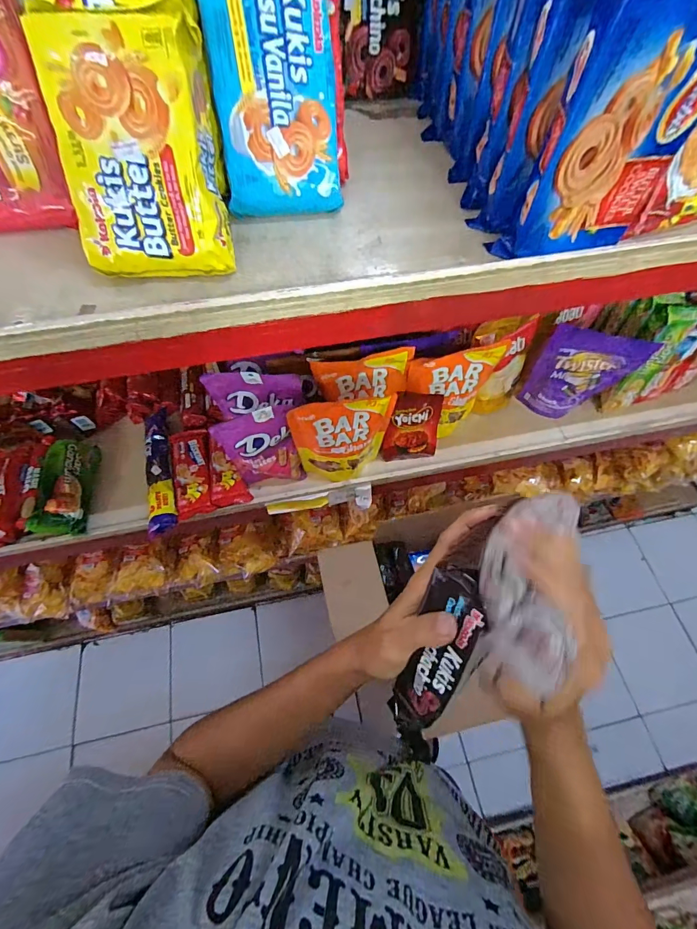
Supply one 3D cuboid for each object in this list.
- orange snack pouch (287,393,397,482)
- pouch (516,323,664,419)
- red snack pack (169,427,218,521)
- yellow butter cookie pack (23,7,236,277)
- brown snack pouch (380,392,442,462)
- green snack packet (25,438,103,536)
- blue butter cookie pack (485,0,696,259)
[{"bbox_3d":[-0.007,-0.030,0.631,0.149,0.201,0.042,-13,63,-7],"label":"orange snack pouch"},{"bbox_3d":[0.408,-0.154,0.710,0.152,0.200,0.032,8,63,4],"label":"pouch"},{"bbox_3d":[-0.271,0.012,0.689,0.063,0.016,0.161,-12,63,-7],"label":"red snack pack"},{"bbox_3d":[-0.163,-0.241,0.315,0.113,0.160,0.028,-3,26,-6],"label":"yellow butter cookie pack"},{"bbox_3d":[0.110,-0.063,0.698,0.095,0.133,0.024,-1,32,-2],"label":"brown snack pouch"},{"bbox_3d":[-0.476,0.037,0.661,0.069,0.057,0.154,-6,63,-4],"label":"green snack packet"},{"bbox_3d":[0.205,-0.257,0.310,0.130,0.161,0.057,-7,63,-4],"label":"blue butter cookie pack"}]

